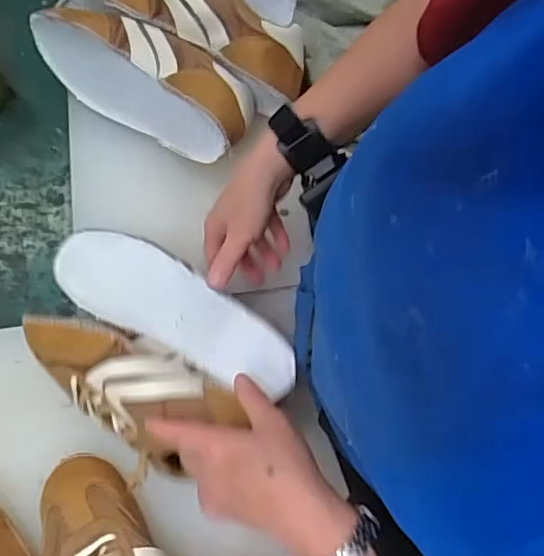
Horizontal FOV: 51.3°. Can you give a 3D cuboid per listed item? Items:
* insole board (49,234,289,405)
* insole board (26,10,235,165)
[{"bbox_3d":[-0.088,0.023,0.501,0.251,0.012,0.076,22,84,21],"label":"insole board"},{"bbox_3d":[-0.148,-0.188,0.576,0.252,0.080,0.011,33,48,15],"label":"insole board"}]

